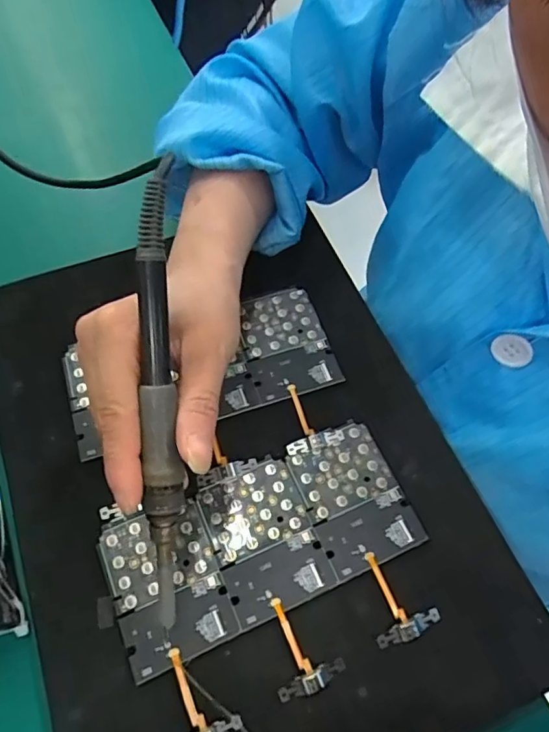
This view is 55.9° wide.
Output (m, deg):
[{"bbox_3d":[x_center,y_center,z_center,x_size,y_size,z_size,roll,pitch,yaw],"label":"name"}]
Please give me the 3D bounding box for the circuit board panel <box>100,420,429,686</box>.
[{"bbox_3d":[-0.006,0.094,0.285,0.164,0.009,0.076,-22,63,-11],"label":"circuit board panel"}]

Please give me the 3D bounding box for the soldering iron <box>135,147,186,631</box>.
[{"bbox_3d":[-0.050,0.018,0.229,0.016,0.013,0.203,-1,97,0],"label":"soldering iron"}]

